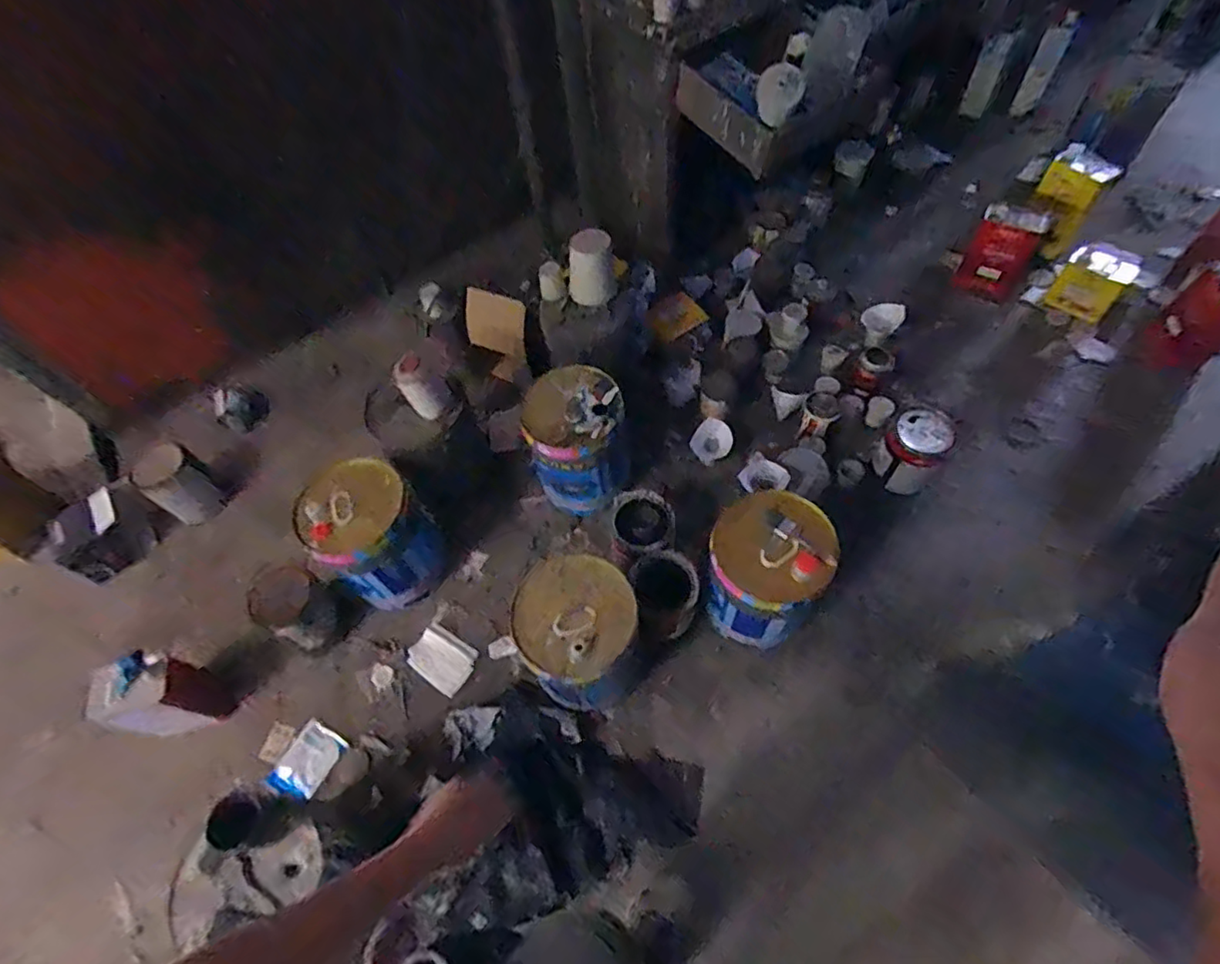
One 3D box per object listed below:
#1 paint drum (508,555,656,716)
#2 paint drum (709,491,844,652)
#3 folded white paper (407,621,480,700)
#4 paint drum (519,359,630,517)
[{"bbox_3d":[-0.067,0.336,1.330,0.265,0.287,0.245,-2,58,4],"label":"paint drum"},{"bbox_3d":[0.351,0.212,1.394,0.245,0.321,0.266,-2,58,4],"label":"paint drum"},{"bbox_3d":[-0.425,0.448,1.530,0.167,0.015,0.124,30,67,19],"label":"folded white paper"},{"bbox_3d":[-0.084,-0.106,1.633,0.249,0.319,0.256,-10,61,-1],"label":"paint drum"}]

